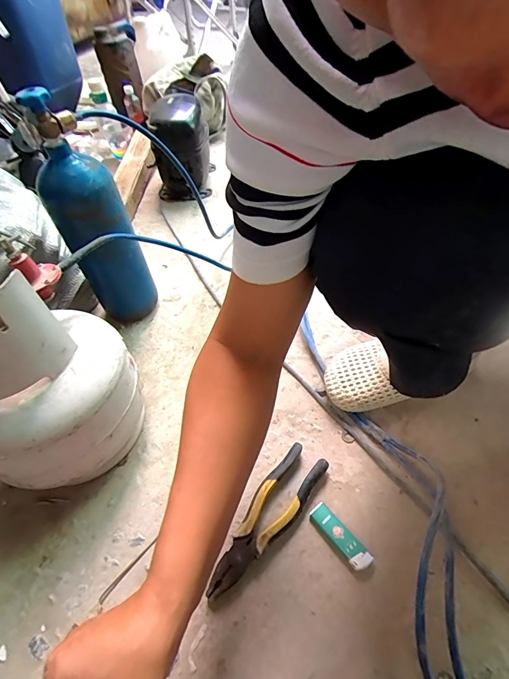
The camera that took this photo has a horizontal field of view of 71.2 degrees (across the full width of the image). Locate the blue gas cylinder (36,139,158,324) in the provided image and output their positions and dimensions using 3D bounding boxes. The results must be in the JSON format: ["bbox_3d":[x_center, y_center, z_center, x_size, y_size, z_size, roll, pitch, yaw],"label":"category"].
[{"bbox_3d":[-0.254,-0.157,0.600,0.101,0.309,0.108,-26,52,-17],"label":"blue gas cylinder"}]

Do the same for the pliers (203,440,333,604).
[{"bbox_3d":[0.016,0.217,0.432,0.054,0.024,0.194,28,57,26],"label":"pliers"}]

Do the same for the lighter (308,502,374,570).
[{"bbox_3d":[0.100,0.231,0.420,0.025,0.012,0.080,-32,54,-21],"label":"lighter"}]

